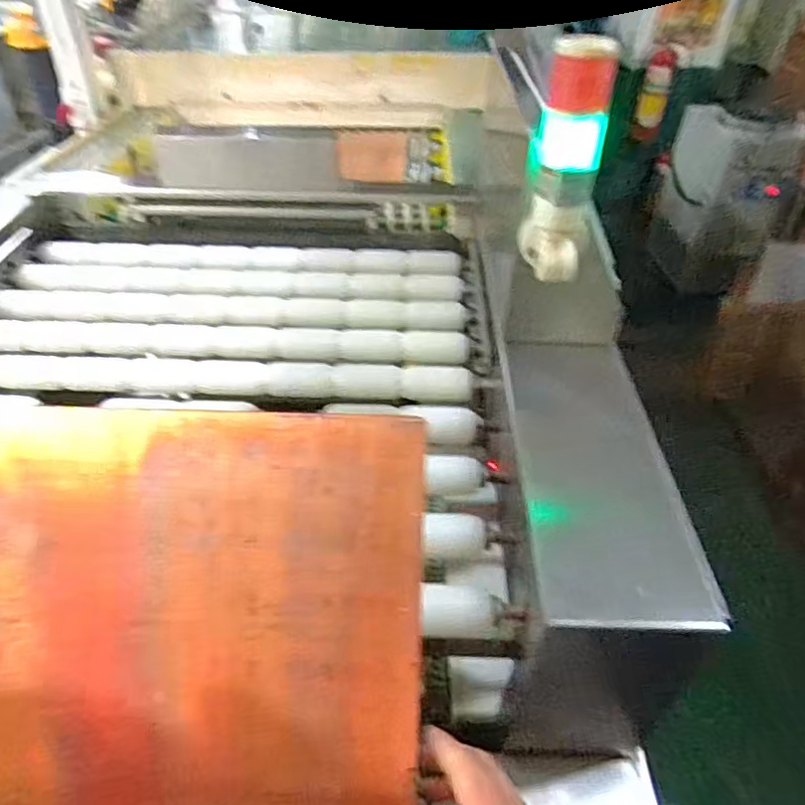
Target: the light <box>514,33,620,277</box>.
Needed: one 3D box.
[{"bbox_3d":[0.153,-0.219,0.543,0.058,0.197,0.076,12,42,12],"label":"light"}]

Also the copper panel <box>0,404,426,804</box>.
[{"bbox_3d":[-0.257,0.200,0.397,0.531,0.393,0.011,2,4,1],"label":"copper panel"}]

